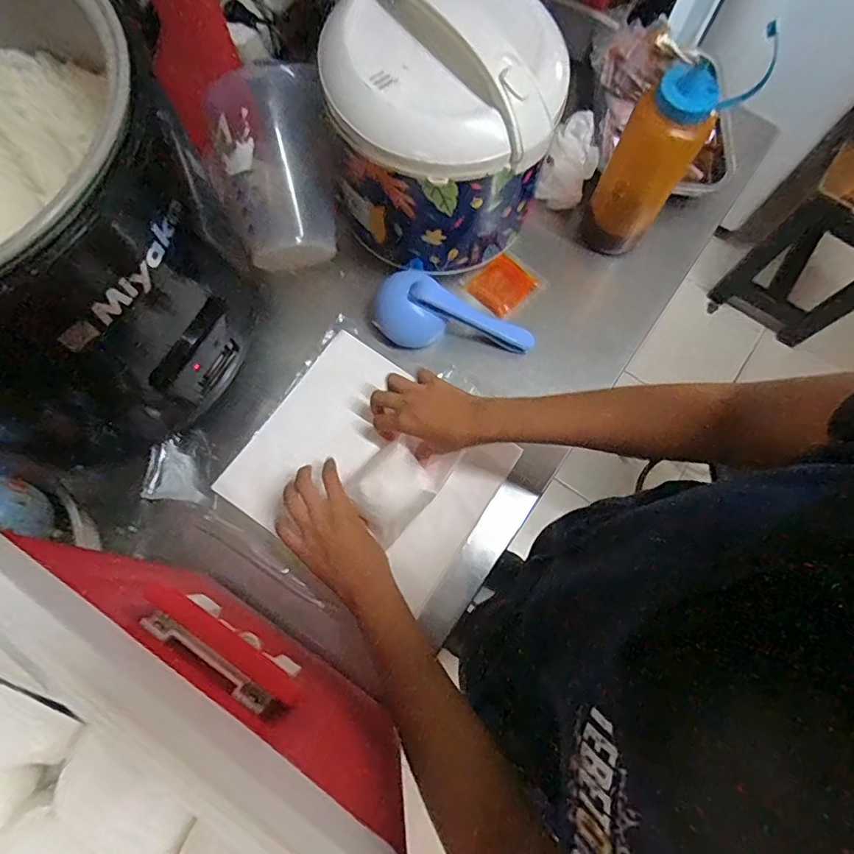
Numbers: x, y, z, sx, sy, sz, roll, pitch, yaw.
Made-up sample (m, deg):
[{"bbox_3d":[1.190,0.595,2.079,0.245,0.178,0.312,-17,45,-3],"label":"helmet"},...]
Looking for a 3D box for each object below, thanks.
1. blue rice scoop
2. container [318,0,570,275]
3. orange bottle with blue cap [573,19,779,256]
[{"bbox_3d":[0.030,-0.128,0.625,0.190,0.063,0.092,29,74,7],"label":"blue rice scoop"},{"bbox_3d":[0.010,-0.325,0.567,0.238,0.219,0.197,8,73,0],"label":"container"},{"bbox_3d":[0.248,-0.297,0.601,0.085,0.216,0.066,23,73,5],"label":"orange bottle with blue cap"}]

